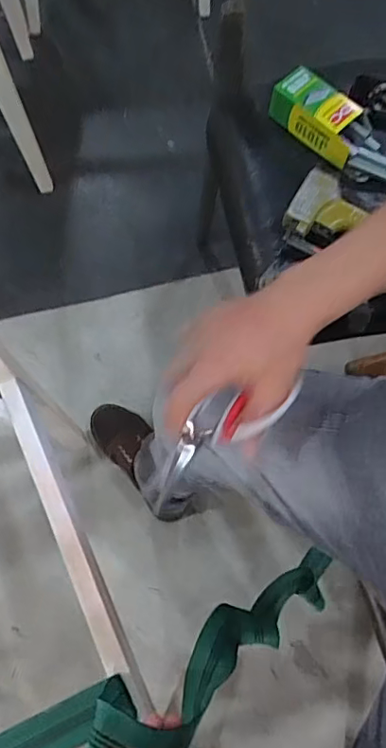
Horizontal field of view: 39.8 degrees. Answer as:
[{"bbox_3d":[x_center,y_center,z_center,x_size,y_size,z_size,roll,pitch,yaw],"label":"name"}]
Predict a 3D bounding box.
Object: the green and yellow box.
[{"bbox_3d":[0.180,-0.365,0.755,0.139,0.059,0.064,39,74,14],"label":"green and yellow box"}]

